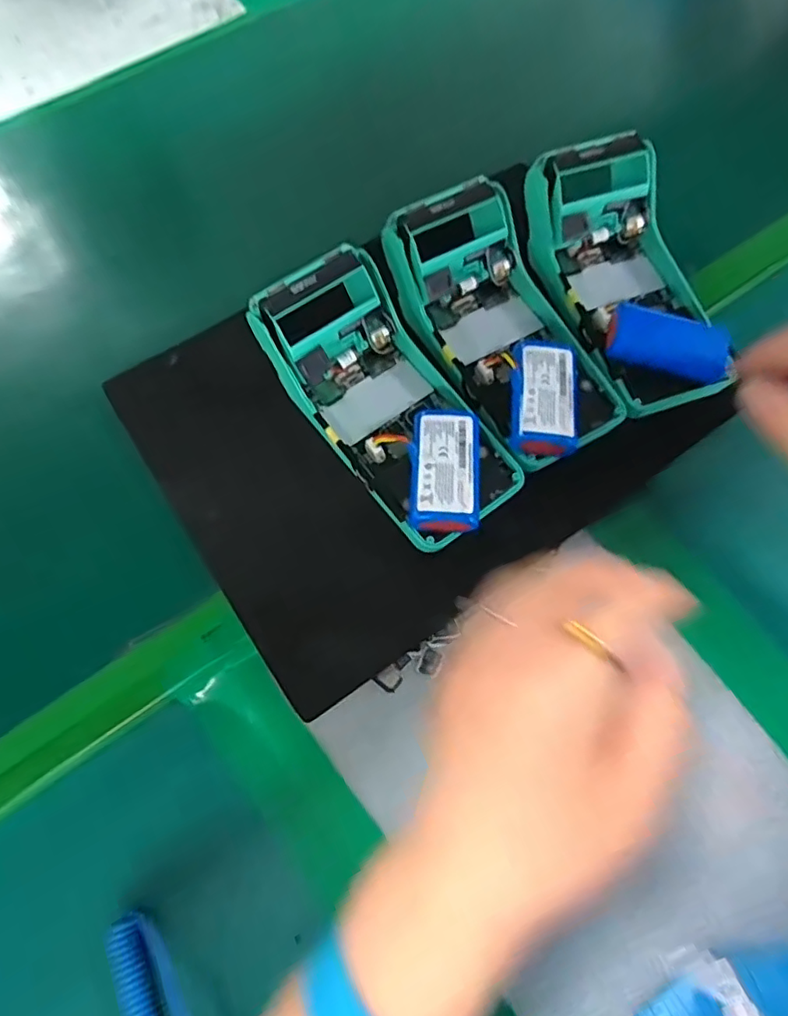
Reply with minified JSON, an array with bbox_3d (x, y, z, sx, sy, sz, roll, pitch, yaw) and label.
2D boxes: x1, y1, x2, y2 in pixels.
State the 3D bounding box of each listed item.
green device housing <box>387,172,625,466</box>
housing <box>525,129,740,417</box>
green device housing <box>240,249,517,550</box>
[{"bbox_3d":[0.064,-0.104,0.343,0.081,0.054,0.165,-26,79,-11],"label":"green device housing"},{"bbox_3d":[0.145,-0.145,0.346,0.083,0.060,0.165,-19,65,-8],"label":"housing"},{"bbox_3d":[-0.004,-0.059,0.326,0.079,0.051,0.165,-34,81,-14],"label":"green device housing"}]

